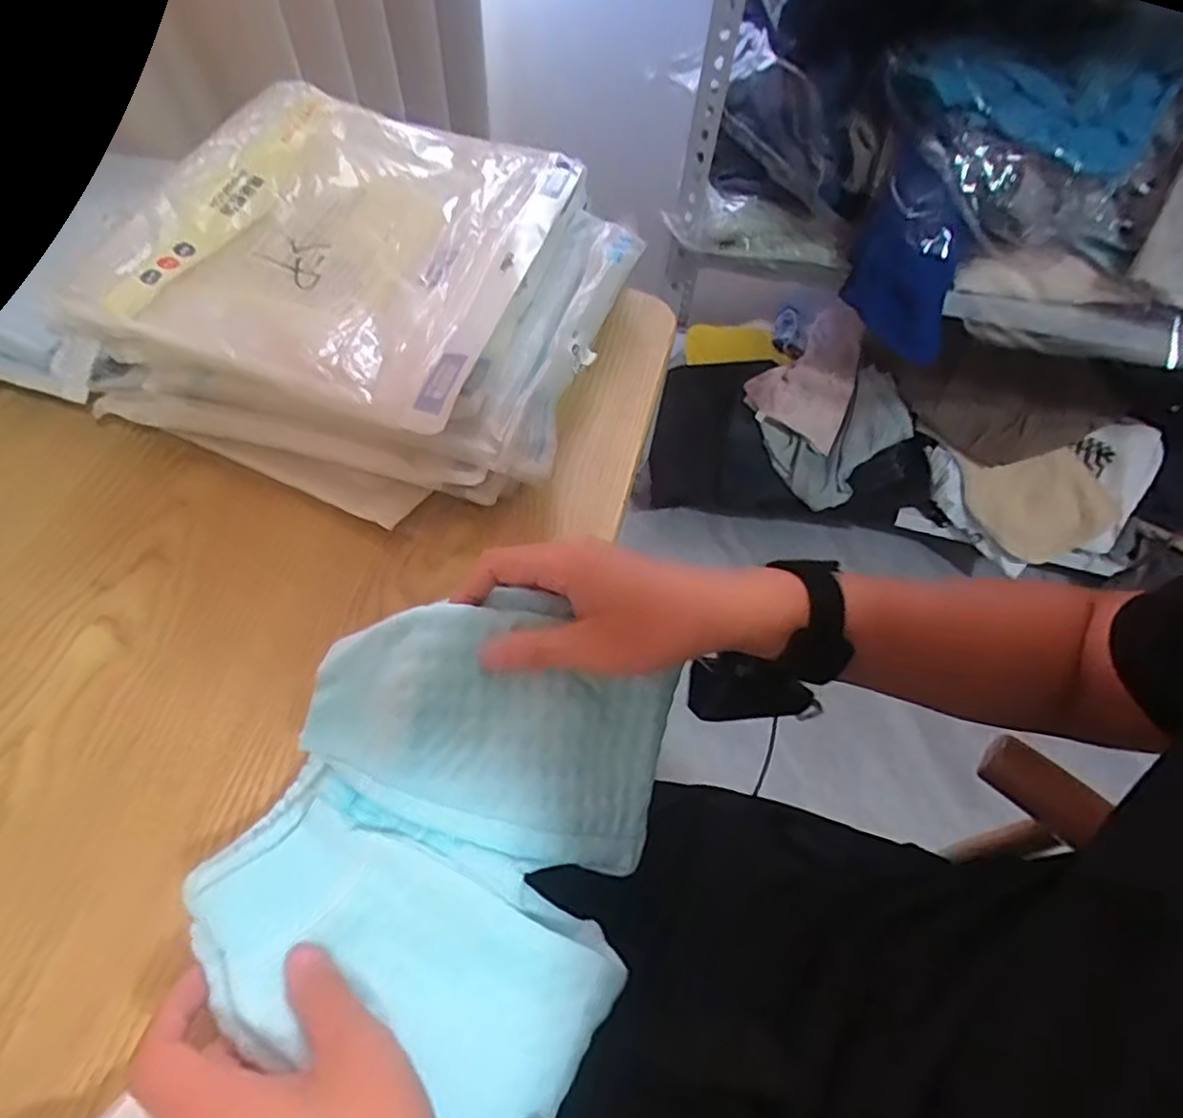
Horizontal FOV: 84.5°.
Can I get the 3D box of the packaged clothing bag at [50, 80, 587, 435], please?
[{"bbox_3d":[-0.170,-0.237,0.463,0.261,0.033,0.288,17,60,7],"label":"packaged clothing bag"}]

